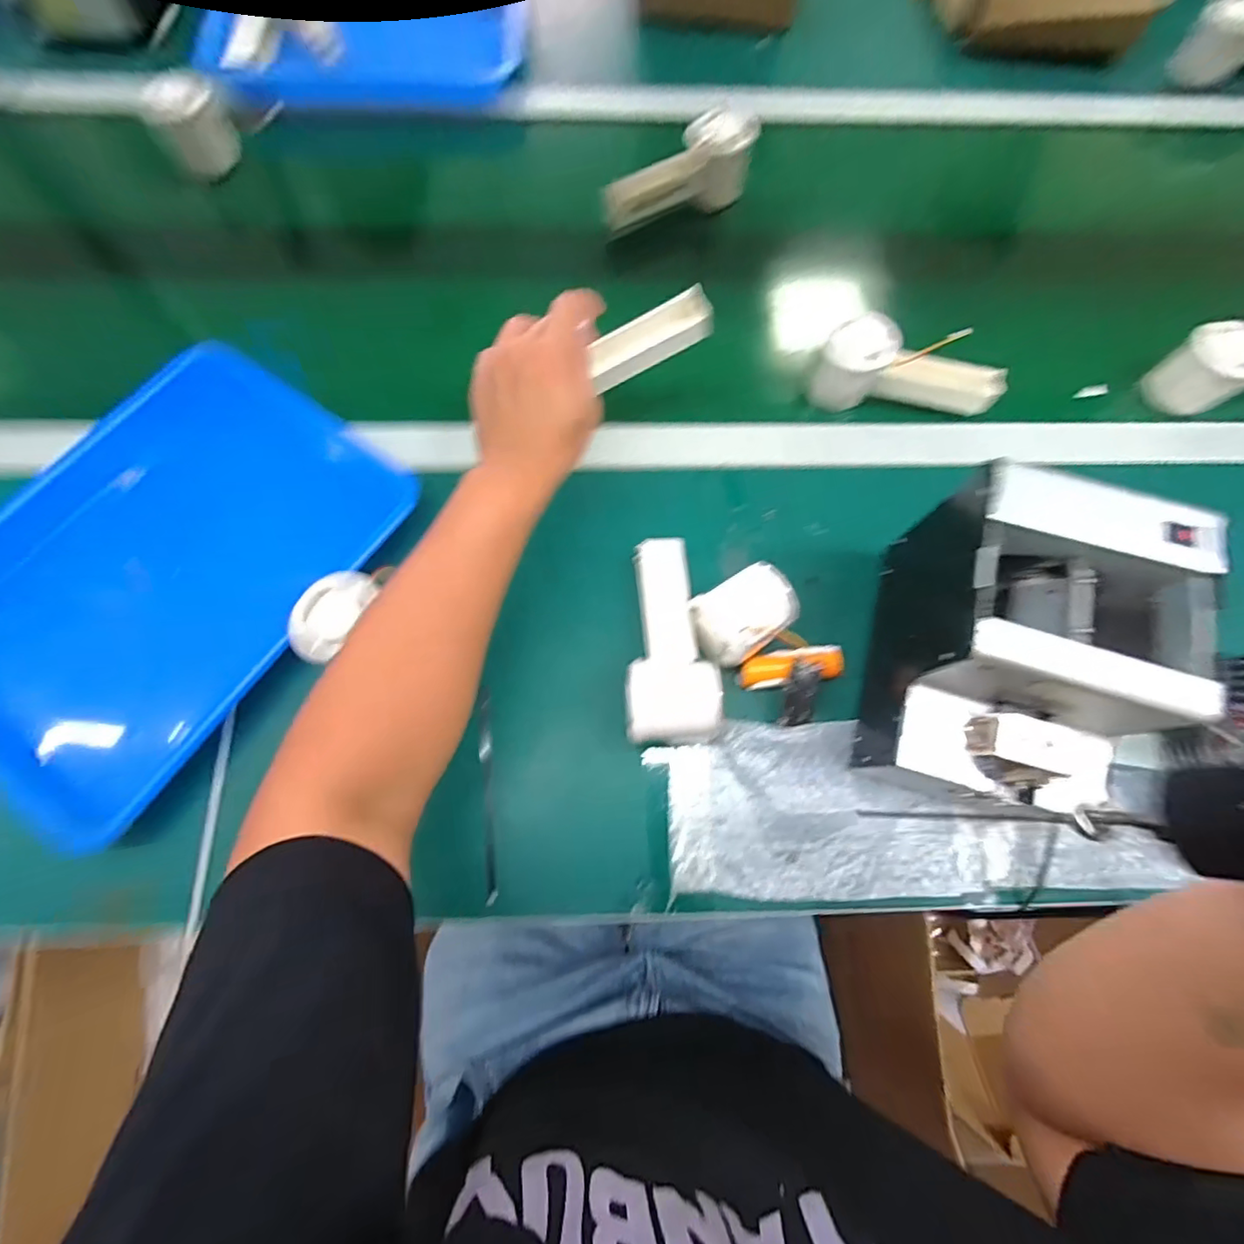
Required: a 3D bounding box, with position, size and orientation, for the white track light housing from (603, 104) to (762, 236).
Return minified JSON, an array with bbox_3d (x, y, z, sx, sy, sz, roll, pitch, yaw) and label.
[{"bbox_3d":[0.060,-0.435,0.552,0.159,0.057,0.054,-33,75,-11],"label":"white track light housing"}]

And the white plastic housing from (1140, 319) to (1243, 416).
[{"bbox_3d":[0.565,-0.233,0.513,0.142,0.069,0.069,-18,73,-7],"label":"white plastic housing"}]

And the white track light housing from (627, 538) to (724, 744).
[{"bbox_3d":[0.037,0.013,0.428,0.062,0.055,0.155,1,71,-1],"label":"white track light housing"}]

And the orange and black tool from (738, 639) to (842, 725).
[{"bbox_3d":[0.127,0.033,0.426,0.076,0.022,0.024,-12,72,8],"label":"orange and black tool"}]

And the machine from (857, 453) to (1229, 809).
[{"bbox_3d":[0.251,0.022,0.372,0.125,0.153,0.175,16,72,4],"label":"machine"}]

